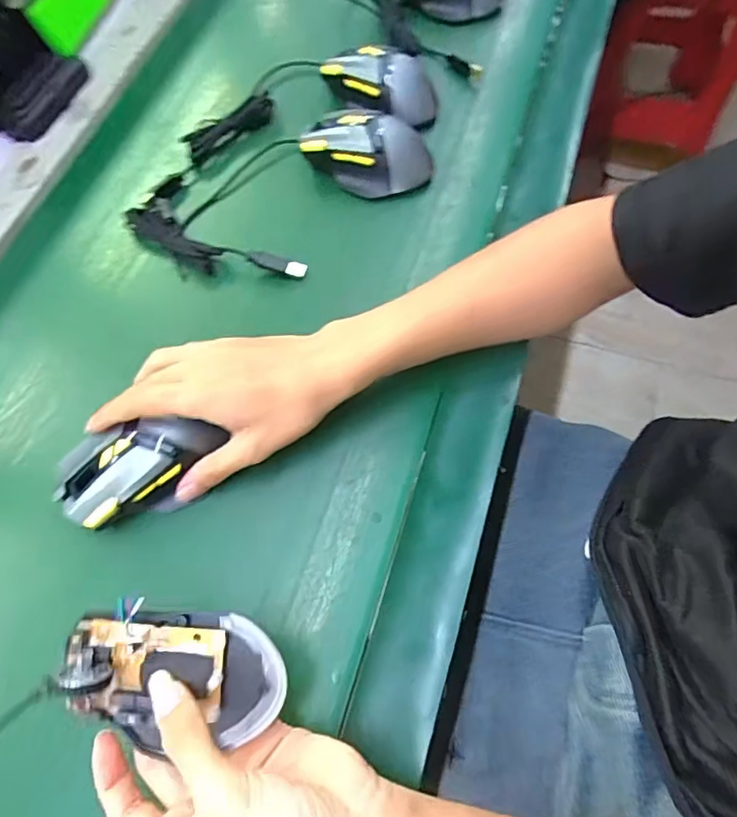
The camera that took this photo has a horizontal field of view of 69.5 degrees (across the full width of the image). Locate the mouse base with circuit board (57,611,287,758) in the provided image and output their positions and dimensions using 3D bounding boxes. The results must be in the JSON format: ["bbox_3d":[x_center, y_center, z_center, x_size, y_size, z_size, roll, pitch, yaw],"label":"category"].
[{"bbox_3d":[-0.099,0.136,0.262,0.111,0.027,0.061,0,85,-6],"label":"mouse base with circuit board"}]

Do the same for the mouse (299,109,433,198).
[{"bbox_3d":[-0.002,-0.226,0.472,0.112,0.041,0.067,1,66,1],"label":"mouse"}]

